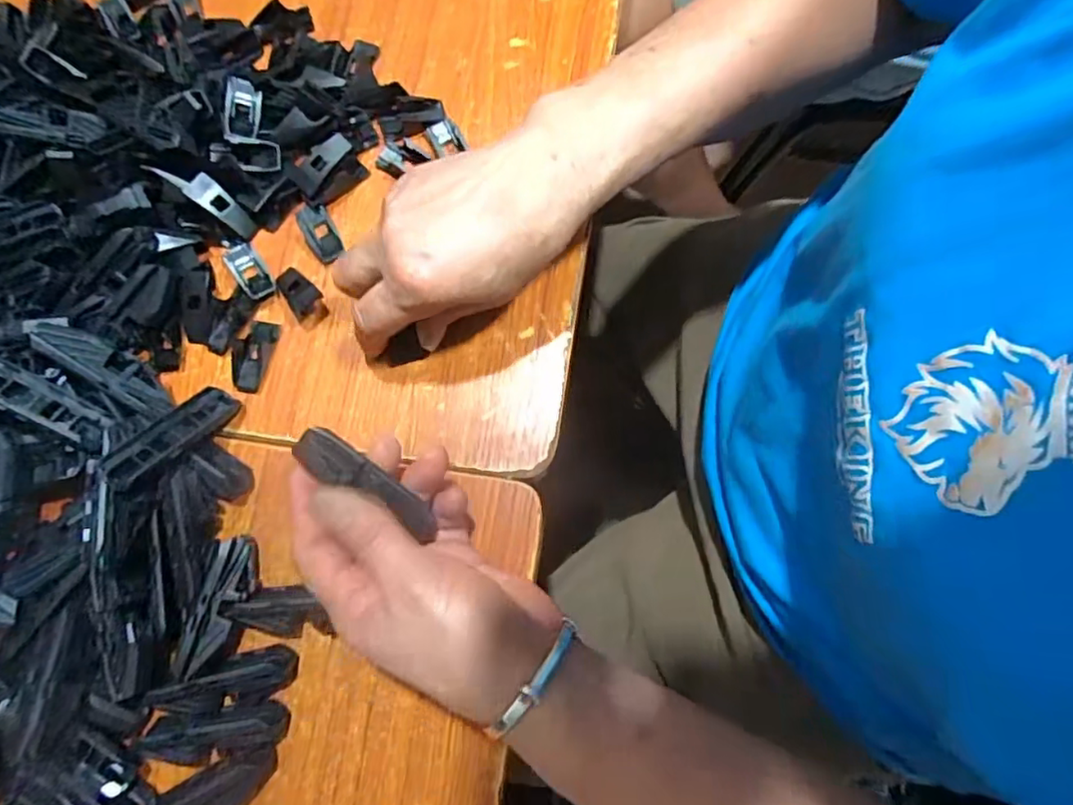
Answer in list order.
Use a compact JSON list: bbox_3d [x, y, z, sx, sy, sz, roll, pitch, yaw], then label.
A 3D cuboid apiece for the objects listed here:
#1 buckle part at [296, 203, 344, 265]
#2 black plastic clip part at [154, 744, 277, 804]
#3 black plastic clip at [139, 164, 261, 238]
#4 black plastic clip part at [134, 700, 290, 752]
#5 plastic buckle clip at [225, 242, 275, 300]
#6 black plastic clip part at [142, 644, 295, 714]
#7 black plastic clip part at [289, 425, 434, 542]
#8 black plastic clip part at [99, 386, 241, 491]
[{"bbox_3d":[-0.131,-0.103,0.362,0.019,0.007,0.043,-28,78,-3],"label":"buckle part"},{"bbox_3d":[-0.164,0.198,0.297,0.073,0.019,0.026,-31,78,-4],"label":"black plastic clip part"},{"bbox_3d":[-0.194,-0.123,0.353,0.063,0.011,0.017,34,80,-24],"label":"black plastic clip"},{"bbox_3d":[-0.164,0.167,0.302,0.071,0.019,0.019,-9,77,1],"label":"black plastic clip part"},{"bbox_3d":[-0.172,-0.079,0.354,0.017,0.006,0.040,-34,78,-5],"label":"plastic buckle clip"},{"bbox_3d":[-0.163,0.146,0.306,0.074,0.019,0.024,-17,77,-1],"label":"black plastic clip part"},{"bbox_3d":[-0.081,0.039,0.288,0.074,0.014,0.018,38,81,-16],"label":"black plastic clip part"},{"bbox_3d":[-0.192,0.017,0.319,0.024,0.009,0.074,36,48,7],"label":"black plastic clip part"}]

